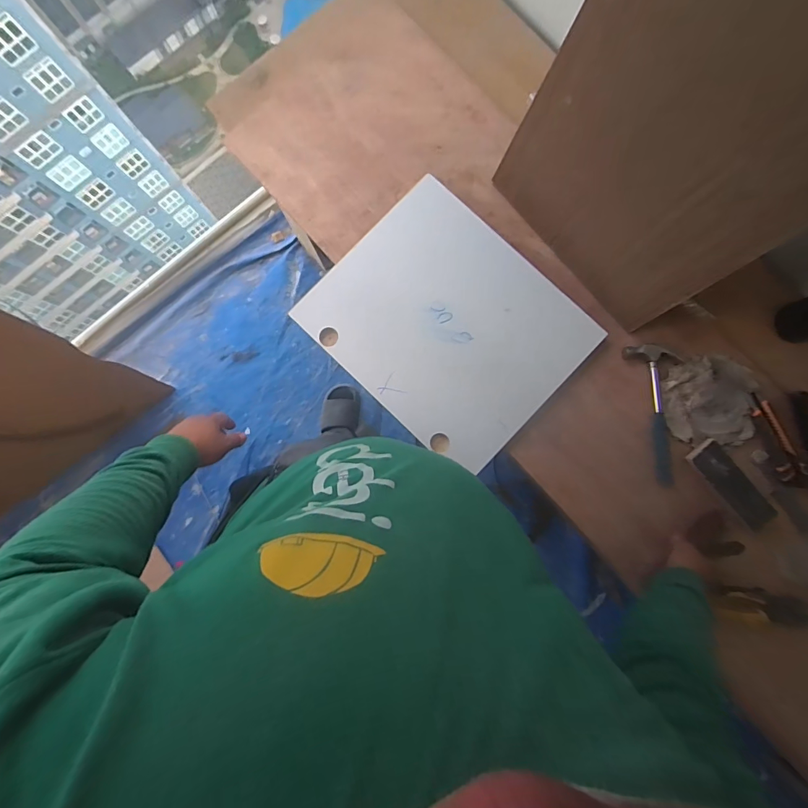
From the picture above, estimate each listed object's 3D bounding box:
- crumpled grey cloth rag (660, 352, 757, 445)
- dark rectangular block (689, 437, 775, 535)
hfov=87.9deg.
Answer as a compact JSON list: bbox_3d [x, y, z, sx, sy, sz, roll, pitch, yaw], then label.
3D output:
[{"bbox_3d":[0.554,-0.009,0.754,0.164,0.041,0.157,2,85,0],"label":"crumpled grey cloth rag"},{"bbox_3d":[0.572,0.141,0.732,0.059,0.016,0.168,-40,86,-3],"label":"dark rectangular block"}]

